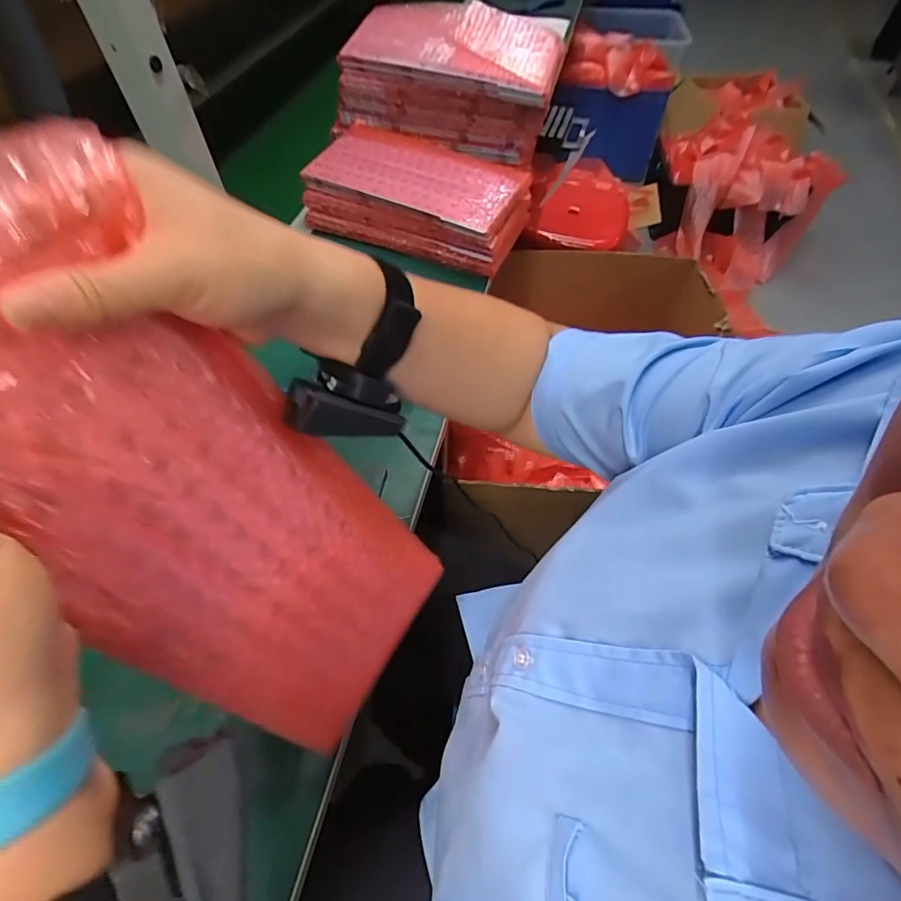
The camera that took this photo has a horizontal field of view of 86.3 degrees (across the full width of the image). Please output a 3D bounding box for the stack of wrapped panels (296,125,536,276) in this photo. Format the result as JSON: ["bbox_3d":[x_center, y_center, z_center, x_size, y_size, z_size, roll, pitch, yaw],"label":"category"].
[{"bbox_3d":[-0.044,-0.396,0.738,0.314,0.080,0.189,19,57,13],"label":"stack of wrapped panels"}]

